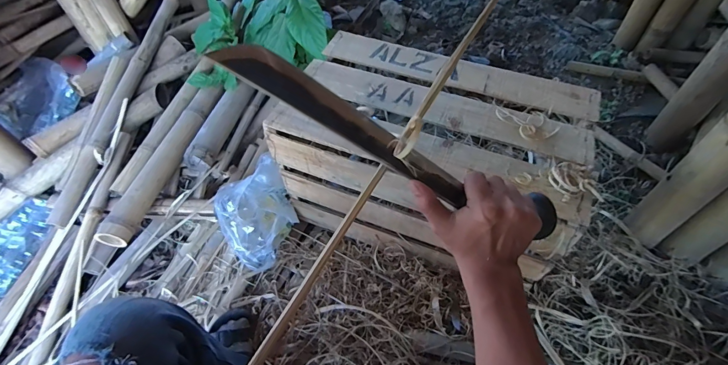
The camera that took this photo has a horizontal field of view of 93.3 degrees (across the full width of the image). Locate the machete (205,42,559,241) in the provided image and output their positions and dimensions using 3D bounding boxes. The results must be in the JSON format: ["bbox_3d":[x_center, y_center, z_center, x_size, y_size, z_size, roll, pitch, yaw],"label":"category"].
[{"bbox_3d":[0.048,-0.029,0.345,0.393,0.028,0.065,27,53,-17],"label":"machete"}]

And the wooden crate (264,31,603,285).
[{"bbox_3d":[0.142,-0.064,0.782,0.584,0.284,0.351,20,56,15],"label":"wooden crate"}]

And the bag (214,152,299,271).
[{"bbox_3d":[-0.274,0.078,0.865,0.182,0.167,0.221,-24,57,-16],"label":"bag"}]

